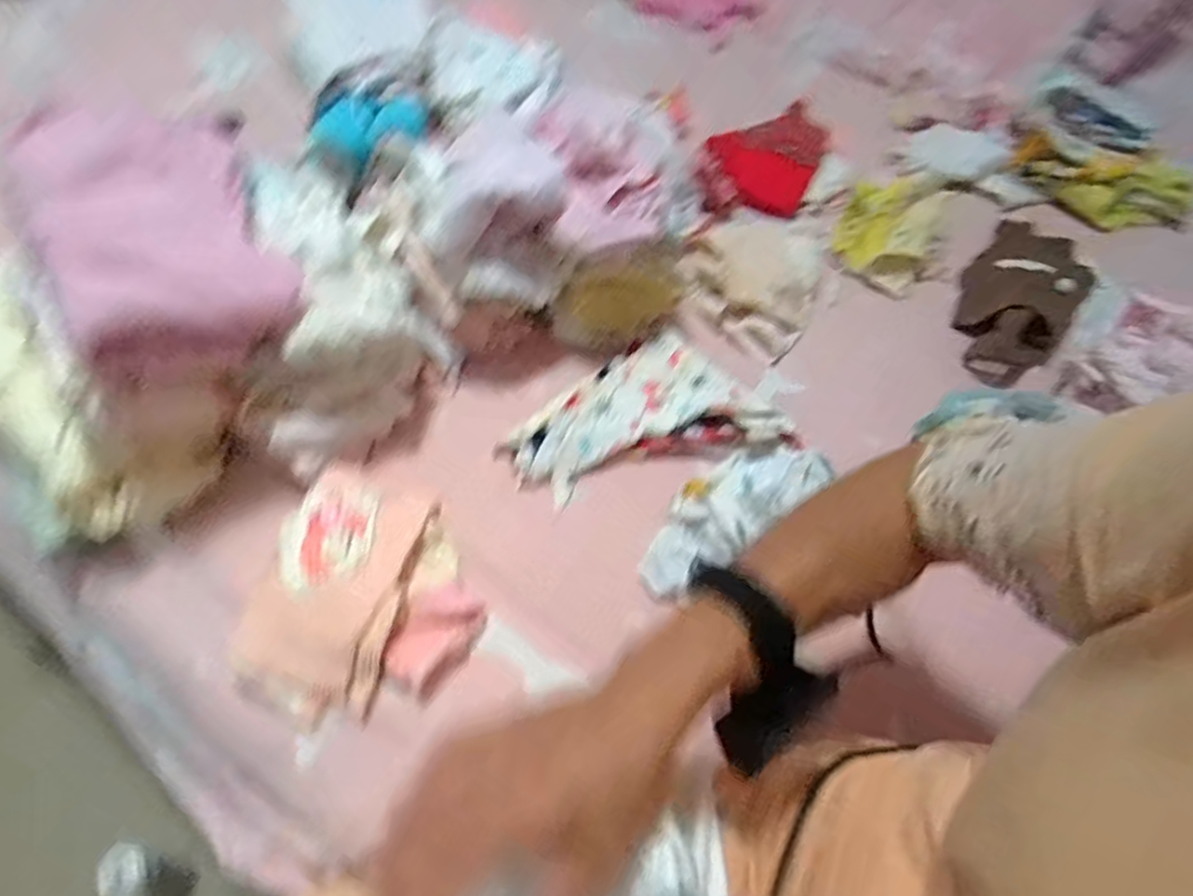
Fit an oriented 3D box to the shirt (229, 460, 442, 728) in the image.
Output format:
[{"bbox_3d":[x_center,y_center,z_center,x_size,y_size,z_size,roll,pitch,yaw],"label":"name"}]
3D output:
[{"bbox_3d":[-0.203,0.107,0.534,0.114,0.054,0.185,11,55,4],"label":"shirt"}]

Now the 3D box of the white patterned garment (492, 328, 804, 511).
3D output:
[{"bbox_3d":[0.034,-0.037,0.630,0.241,0.034,0.143,-14,57,-13],"label":"white patterned garment"}]

